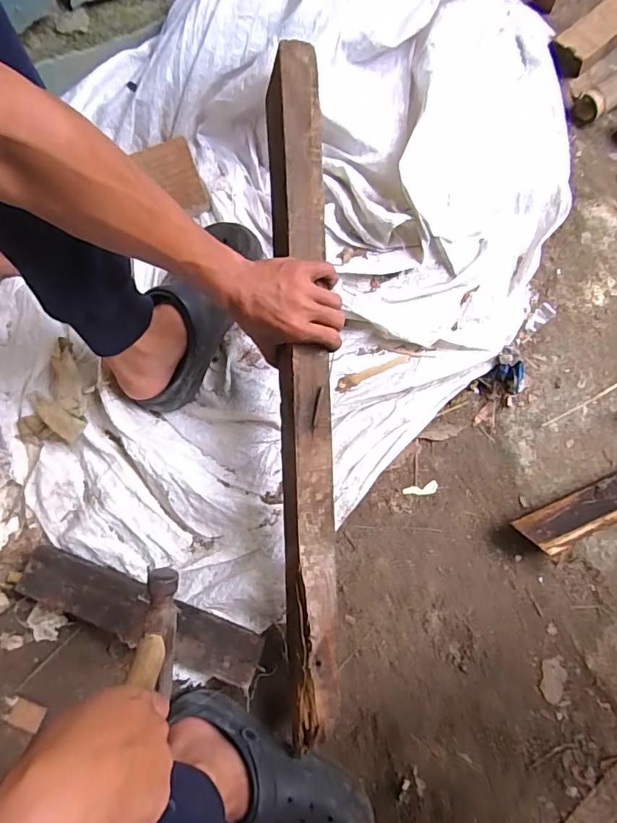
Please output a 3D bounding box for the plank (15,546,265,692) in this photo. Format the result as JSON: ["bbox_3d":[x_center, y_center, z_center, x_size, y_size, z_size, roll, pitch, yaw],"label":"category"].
[{"bbox_3d":[-0.210,0.256,0.626,0.315,0.045,0.074,21,78,3],"label":"plank"}]

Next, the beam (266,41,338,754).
[{"bbox_3d":[-0.004,-0.006,0.548,0.055,0.028,0.743,-2,92,-2],"label":"beam"}]

